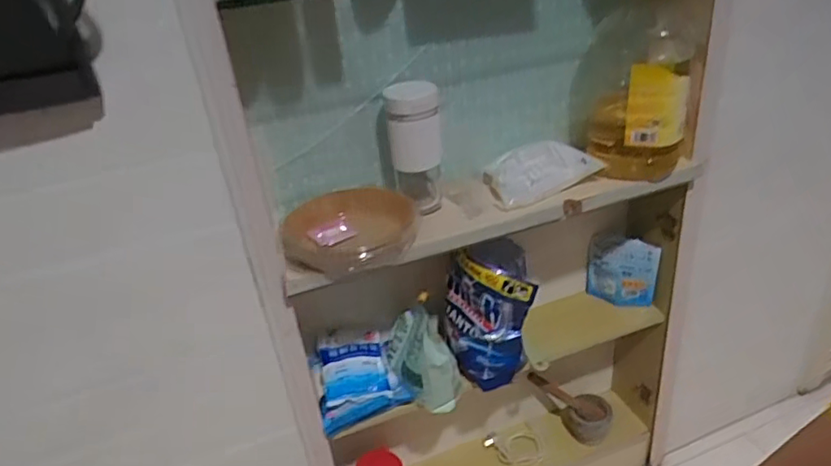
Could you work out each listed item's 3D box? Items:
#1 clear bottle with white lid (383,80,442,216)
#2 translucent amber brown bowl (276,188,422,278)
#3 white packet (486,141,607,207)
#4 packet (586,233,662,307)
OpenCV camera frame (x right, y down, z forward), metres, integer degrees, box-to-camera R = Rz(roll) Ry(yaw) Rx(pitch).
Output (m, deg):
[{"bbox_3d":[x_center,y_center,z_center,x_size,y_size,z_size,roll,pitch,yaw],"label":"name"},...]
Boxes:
[{"bbox_3d":[0.002,-0.132,0.903,0.079,0.196,0.073,-6,30,2],"label":"clear bottle with white lid"},{"bbox_3d":[-0.101,-0.007,0.864,0.203,0.050,0.203,-5,30,3],"label":"translucent amber brown bowl"},{"bbox_3d":[0.201,-0.110,0.927,0.179,0.039,0.107,-24,75,-15],"label":"white packet"},{"bbox_3d":[0.420,0.077,1.164,0.135,0.138,0.041,5,32,19],"label":"packet"}]

